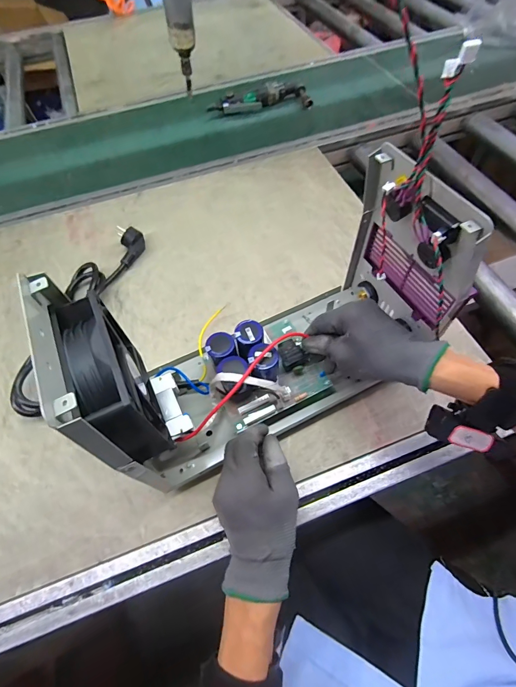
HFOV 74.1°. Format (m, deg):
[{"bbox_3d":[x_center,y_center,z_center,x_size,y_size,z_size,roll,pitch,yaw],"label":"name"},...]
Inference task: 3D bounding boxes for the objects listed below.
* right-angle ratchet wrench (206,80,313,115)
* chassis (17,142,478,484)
[{"bbox_3d":[0.004,-0.571,0.803,0.238,0.039,0.062,-10,60,-3],"label":"right-angle ratchet wrench"},{"bbox_3d":[0.014,-0.017,0.362,0.357,0.230,0.146,-24,62,-11],"label":"chassis"}]

